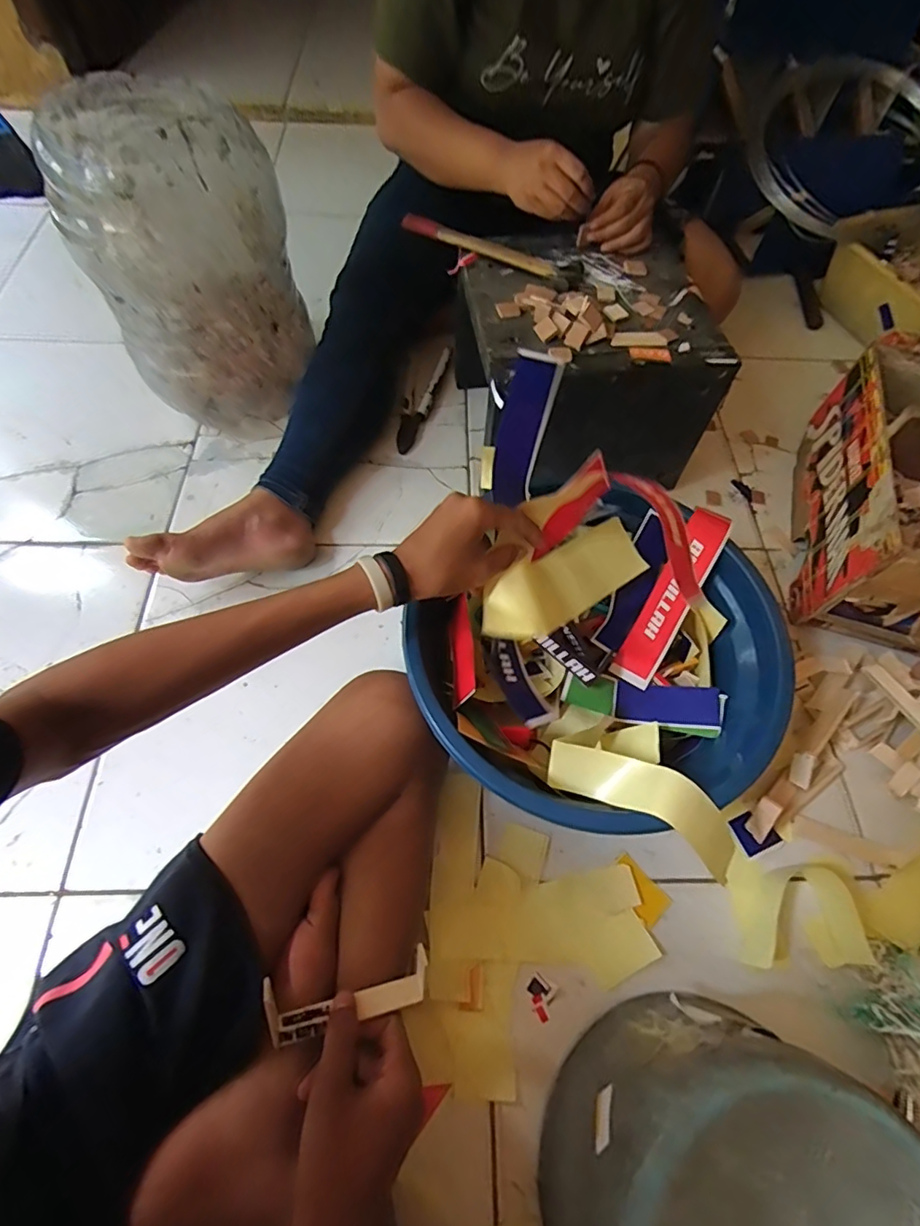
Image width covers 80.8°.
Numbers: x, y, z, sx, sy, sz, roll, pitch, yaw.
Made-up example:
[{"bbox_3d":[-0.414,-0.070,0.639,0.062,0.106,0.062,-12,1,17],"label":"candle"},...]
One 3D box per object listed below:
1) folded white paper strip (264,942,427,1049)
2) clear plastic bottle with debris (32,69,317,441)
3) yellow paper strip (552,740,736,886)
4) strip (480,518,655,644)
[{"bbox_3d":[-0.082,0.284,0.402,0.116,0.034,0.040,-3,62,-18],"label":"folded white paper strip"},{"bbox_3d":[-0.357,-0.442,0.706,0.226,0.338,0.271,-34,69,-18],"label":"clear plastic bottle with debris"},{"bbox_3d":[0.156,0.156,0.454,0.163,0.056,0.045,29,64,12],"label":"yellow paper strip"},{"bbox_3d":[0.097,-0.030,0.509,0.212,0.039,0.067,-28,65,-39],"label":"strip"}]

